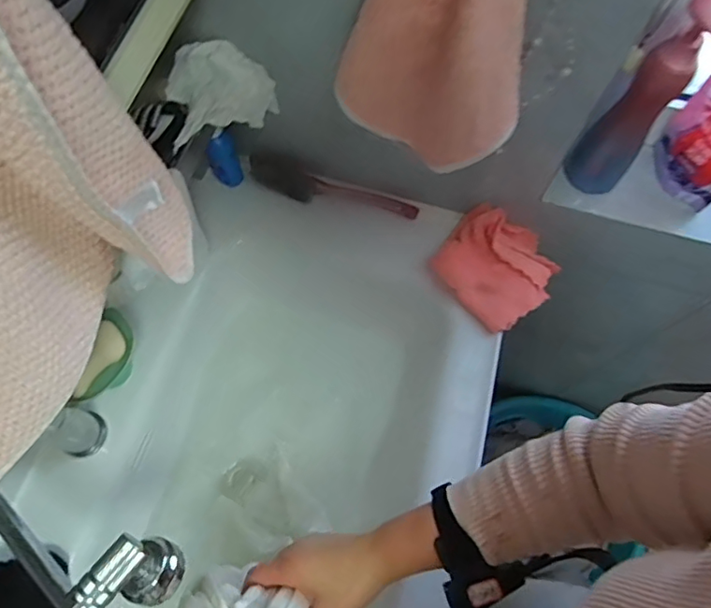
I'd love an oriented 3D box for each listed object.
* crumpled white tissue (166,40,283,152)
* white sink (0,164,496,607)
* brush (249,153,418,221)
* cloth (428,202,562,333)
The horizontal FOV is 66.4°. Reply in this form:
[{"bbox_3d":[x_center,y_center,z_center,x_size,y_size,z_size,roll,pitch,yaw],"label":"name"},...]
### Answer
[{"bbox_3d":[-0.144,-0.222,0.594,0.121,0.077,0.100,-19,70,-10],"label":"crumpled white tissue"},{"bbox_3d":[-0.098,0.234,0.675,0.454,0.173,0.787,11,68,2],"label":"white sink"},{"bbox_3d":[-0.031,-0.153,0.724,0.233,0.046,0.035,15,68,4],"label":"brush"},{"bbox_3d":[0.185,-0.055,0.703,0.138,0.038,0.141,-40,74,-16],"label":"cloth"}]

